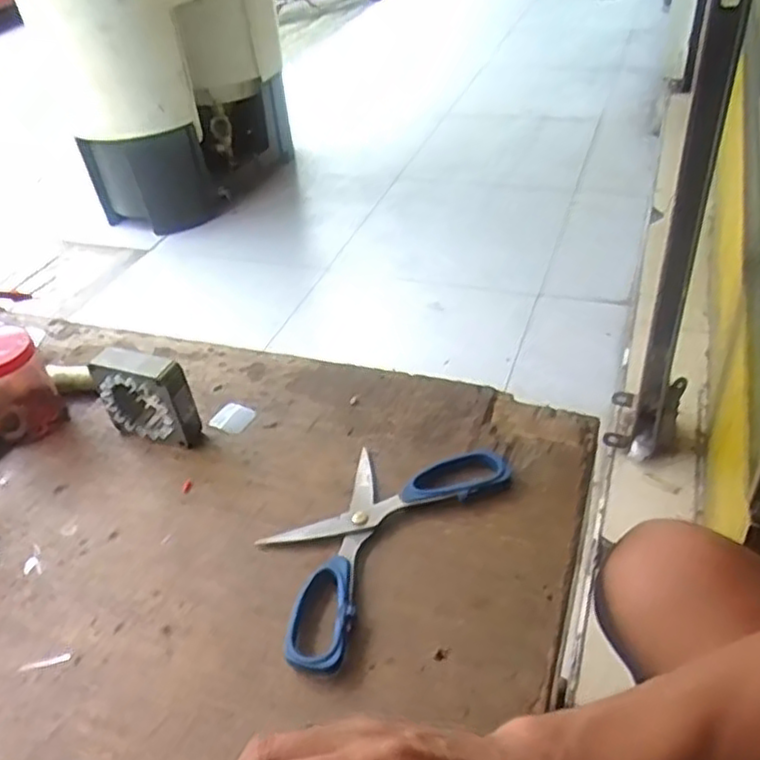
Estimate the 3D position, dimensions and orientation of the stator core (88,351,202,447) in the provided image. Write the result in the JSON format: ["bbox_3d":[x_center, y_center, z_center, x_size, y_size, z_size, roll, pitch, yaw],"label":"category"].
[{"bbox_3d":[-0.182,0.015,0.551,0.070,0.073,0.025,9,43,18],"label":"stator core"}]

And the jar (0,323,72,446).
[{"bbox_3d":[-0.301,0.002,0.578,0.059,0.087,0.055,-28,45,-24],"label":"jar"}]

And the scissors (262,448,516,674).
[{"bbox_3d":[-0.008,0.099,0.473,0.102,0.017,0.195,26,50,33],"label":"scissors"}]

